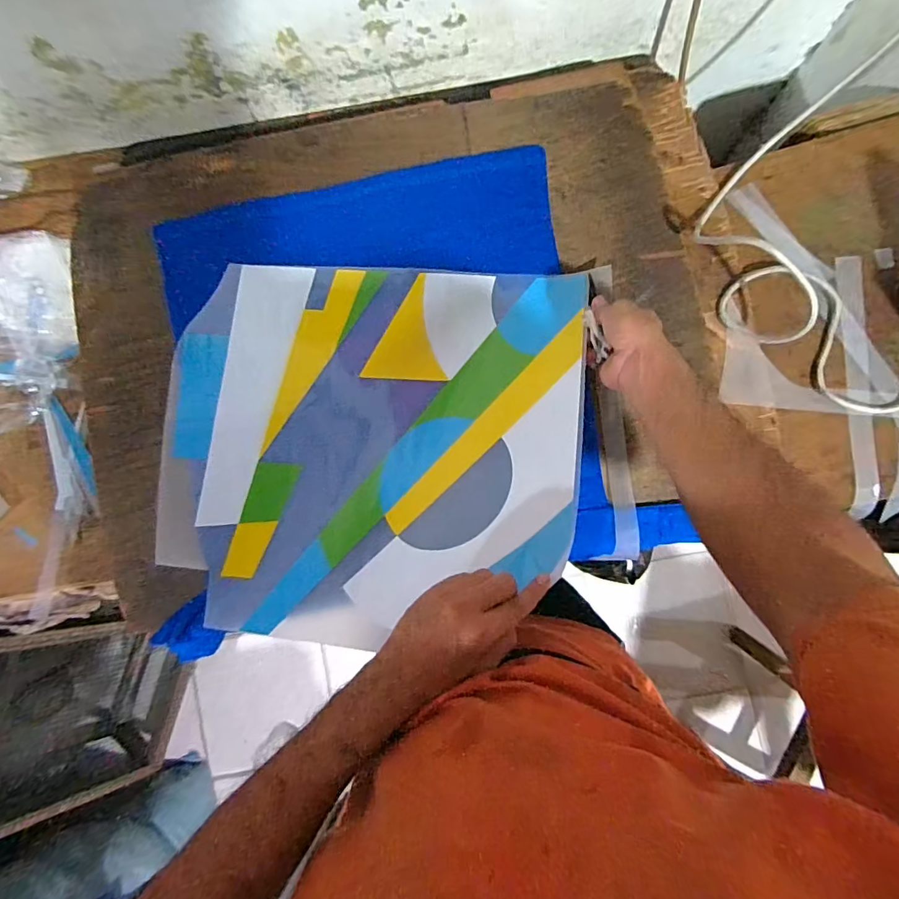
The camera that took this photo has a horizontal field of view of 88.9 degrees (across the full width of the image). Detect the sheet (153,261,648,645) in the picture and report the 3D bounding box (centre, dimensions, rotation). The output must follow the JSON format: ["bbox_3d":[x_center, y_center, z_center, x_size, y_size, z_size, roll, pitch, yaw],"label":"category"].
[{"bbox_3d":[-0.088,-0.021,0.523,0.550,0.147,0.451,-5,88,3],"label":"sheet"}]

